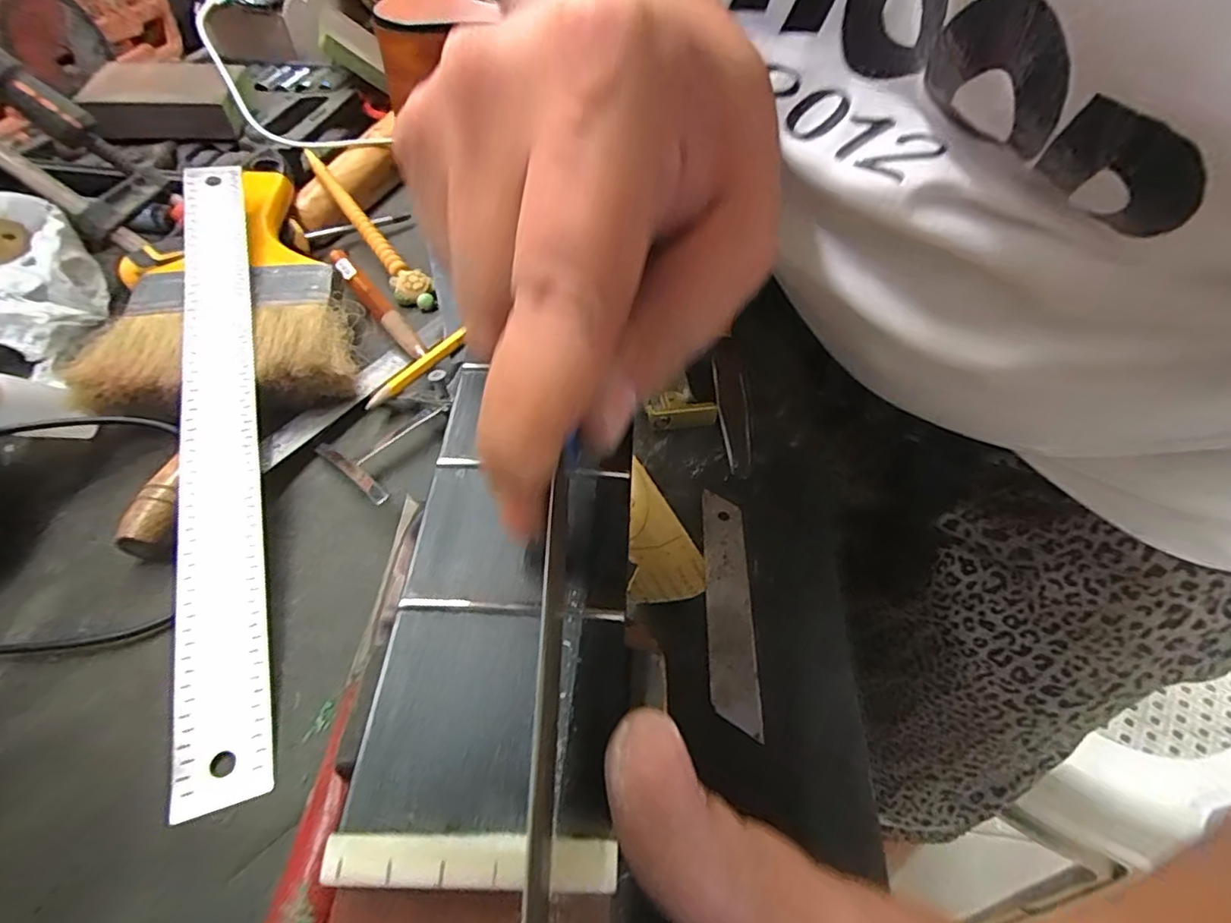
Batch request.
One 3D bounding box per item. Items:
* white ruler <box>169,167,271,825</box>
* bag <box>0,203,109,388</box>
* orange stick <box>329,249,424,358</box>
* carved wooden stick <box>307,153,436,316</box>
[{"bbox_3d":[-0.177,-0.026,0.253,0.028,0.005,0.324,-12,62,-17],"label":"white ruler"},{"bbox_3d":[-0.313,-0.087,0.304,0.058,0.041,0.090,-21,55,-20],"label":"bag"},{"bbox_3d":[-0.143,-0.097,0.337,0.013,0.009,0.122,-30,58,-25],"label":"orange stick"},{"bbox_3d":[-0.162,-0.156,0.375,0.021,0.024,0.160,-28,57,-24],"label":"carved wooden stick"}]

